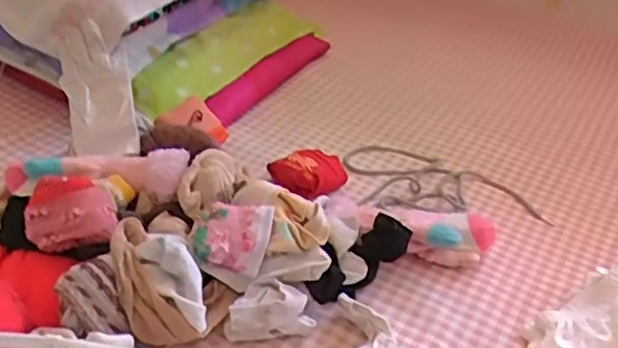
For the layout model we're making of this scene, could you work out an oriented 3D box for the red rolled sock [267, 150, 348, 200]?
[{"bbox_3d":[0.003,-0.003,0.821,0.097,0.037,0.067,-14,38,-27],"label":"red rolled sock"}]

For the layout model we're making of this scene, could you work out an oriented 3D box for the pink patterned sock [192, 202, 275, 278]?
[{"bbox_3d":[-0.073,0.059,0.619,0.071,0.039,0.057,8,33,3],"label":"pink patterned sock"}]

